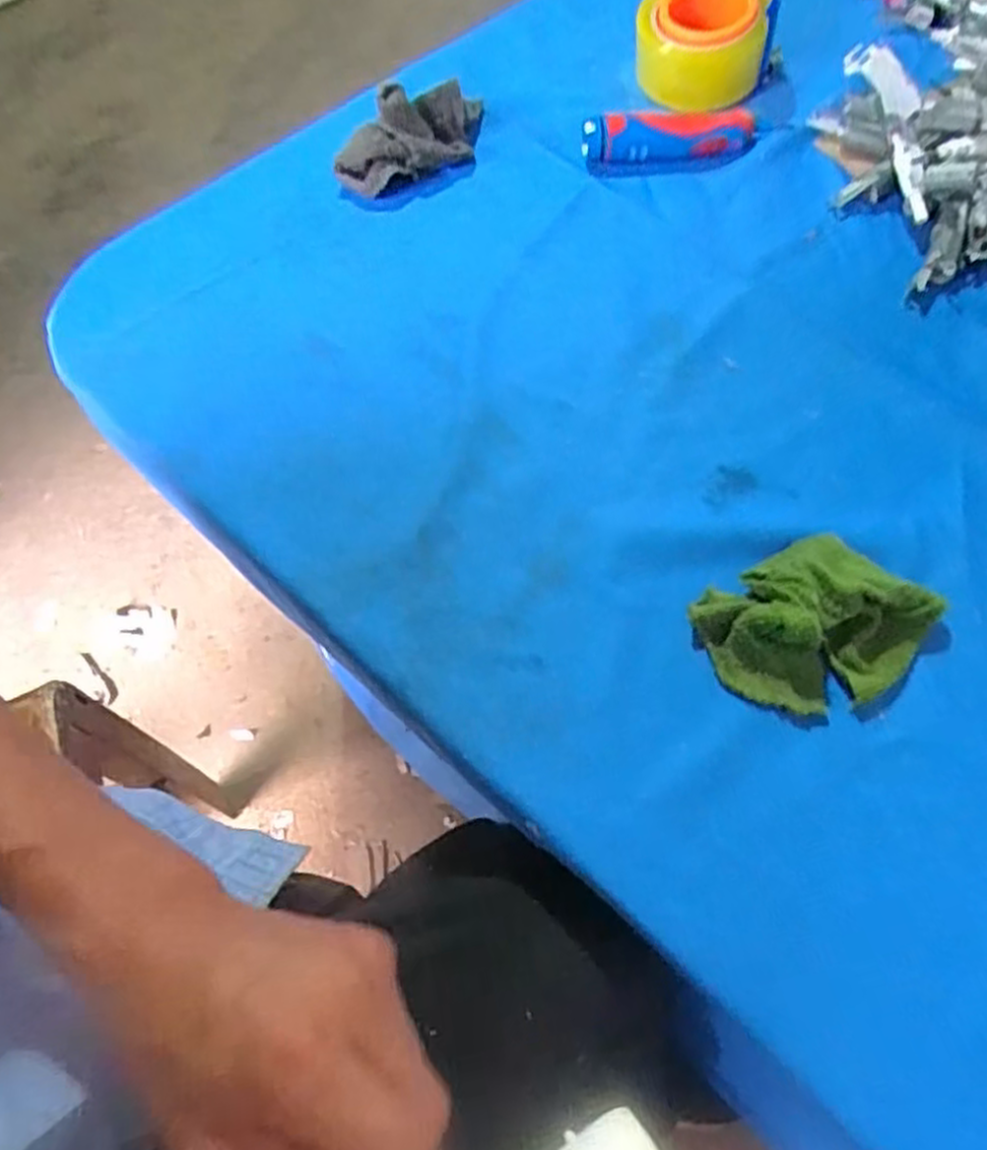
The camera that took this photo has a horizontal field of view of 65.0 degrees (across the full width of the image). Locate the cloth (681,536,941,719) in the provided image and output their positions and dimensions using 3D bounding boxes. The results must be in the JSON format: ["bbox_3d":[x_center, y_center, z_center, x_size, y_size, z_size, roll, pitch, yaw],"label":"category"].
[{"bbox_3d":[0.165,0.023,0.391,0.106,0.031,0.080,-25,64,-11],"label":"cloth"}]

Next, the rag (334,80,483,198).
[{"bbox_3d":[-0.063,-0.335,0.581,0.110,0.044,0.102,-3,62,1],"label":"rag"}]

